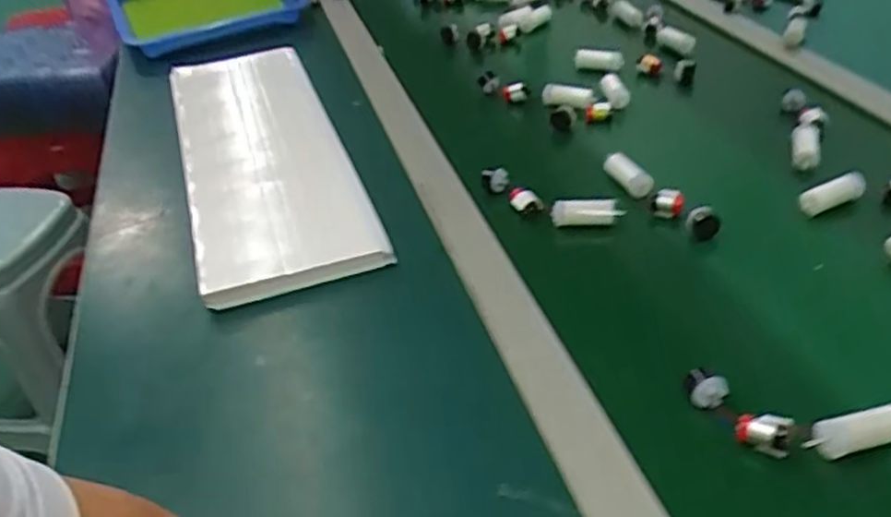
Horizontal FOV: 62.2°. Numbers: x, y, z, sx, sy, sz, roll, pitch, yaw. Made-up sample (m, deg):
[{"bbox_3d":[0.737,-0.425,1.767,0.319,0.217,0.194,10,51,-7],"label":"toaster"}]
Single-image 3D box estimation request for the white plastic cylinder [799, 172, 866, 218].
[{"bbox_3d":[0.317,-0.052,0.606,0.065,0.014,0.020,-20,40,-17],"label":"white plastic cylinder"}]

